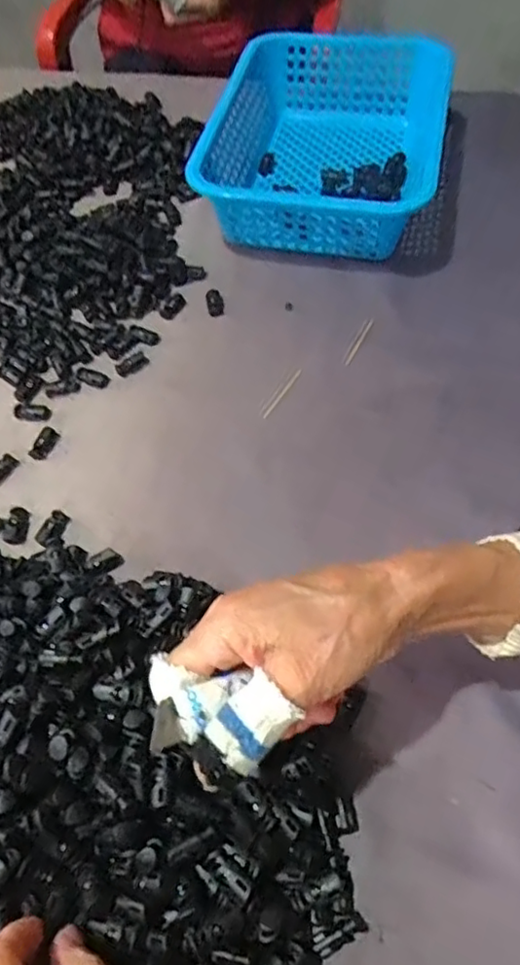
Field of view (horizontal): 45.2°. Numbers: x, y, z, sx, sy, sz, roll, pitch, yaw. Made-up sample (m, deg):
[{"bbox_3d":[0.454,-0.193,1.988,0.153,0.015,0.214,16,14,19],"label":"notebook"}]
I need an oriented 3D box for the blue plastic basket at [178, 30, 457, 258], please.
[{"bbox_3d":[0.070,-0.339,0.625,0.207,0.085,0.271,10,59,9],"label":"blue plastic basket"}]

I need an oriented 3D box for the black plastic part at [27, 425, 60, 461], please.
[{"bbox_3d":[-0.173,-0.032,0.500,0.015,0.008,0.029,22,62,16],"label":"black plastic part"}]

